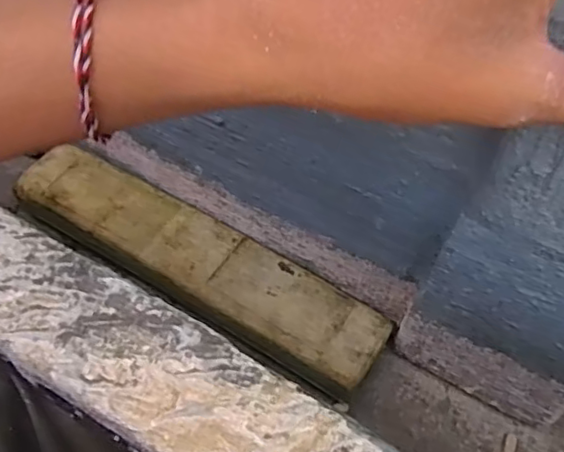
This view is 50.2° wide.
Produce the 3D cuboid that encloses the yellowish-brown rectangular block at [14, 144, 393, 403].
[{"bbox_3d":[-0.061,0.026,0.417,0.274,0.037,0.063,29,60,14],"label":"yellowish-brown rectangular block"}]

